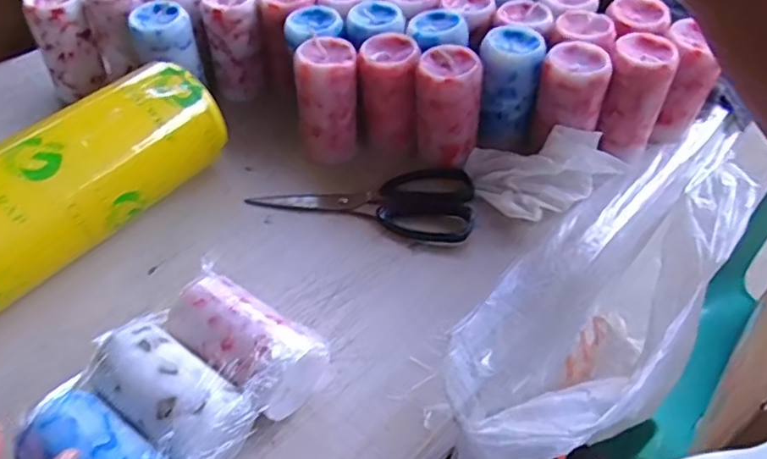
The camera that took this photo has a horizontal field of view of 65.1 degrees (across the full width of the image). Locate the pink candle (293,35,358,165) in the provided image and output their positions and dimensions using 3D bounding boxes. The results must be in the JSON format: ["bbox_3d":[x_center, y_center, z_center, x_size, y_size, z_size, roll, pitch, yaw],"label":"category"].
[{"bbox_3d":[-0.046,-0.108,0.505,0.052,0.088,0.051,-6,49,-6],"label":"pink candle"}]

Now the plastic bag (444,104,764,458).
[{"bbox_3d":[0.197,0.054,0.487,0.386,0.109,0.123,-33,57,-26],"label":"plastic bag"}]

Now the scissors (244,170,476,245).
[{"bbox_3d":[-0.016,-0.027,0.491,0.176,0.008,0.075,7,49,5],"label":"scissors"}]

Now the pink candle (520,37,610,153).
[{"bbox_3d":[0.149,-0.102,0.491,0.052,0.091,0.043,15,50,13],"label":"pink candle"}]

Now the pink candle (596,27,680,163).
[{"bbox_3d":[0.203,-0.104,0.495,0.049,0.097,0.049,18,51,14],"label":"pink candle"}]

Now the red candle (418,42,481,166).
[{"bbox_3d":[0.053,-0.098,0.490,0.052,0.085,0.046,3,49,2],"label":"red candle"}]

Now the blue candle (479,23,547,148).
[{"bbox_3d":[0.104,-0.119,0.507,0.047,0.088,0.051,8,49,6],"label":"blue candle"}]

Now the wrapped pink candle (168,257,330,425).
[{"bbox_3d":[-0.087,0.071,0.377,0.104,0.057,0.054,34,57,26],"label":"wrapped pink candle"}]

